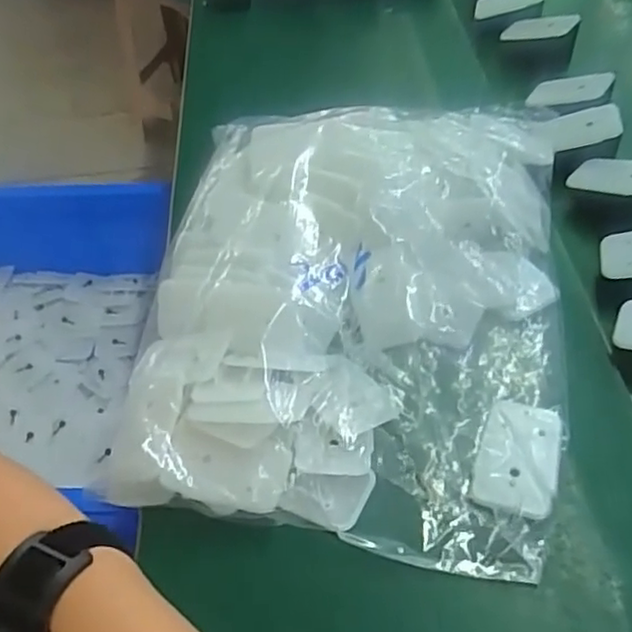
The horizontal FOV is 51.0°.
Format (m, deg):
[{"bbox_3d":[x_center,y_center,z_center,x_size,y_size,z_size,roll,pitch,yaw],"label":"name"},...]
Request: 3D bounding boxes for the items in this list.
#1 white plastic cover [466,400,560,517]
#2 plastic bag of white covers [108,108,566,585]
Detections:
[{"bbox_3d":[0.114,0.077,0.371,0.042,0.010,0.068,13,53,17],"label":"white plastic cover"},{"bbox_3d":[0.025,-0.023,0.435,0.264,0.079,0.321,5,51,11],"label":"plastic bag of white covers"}]

